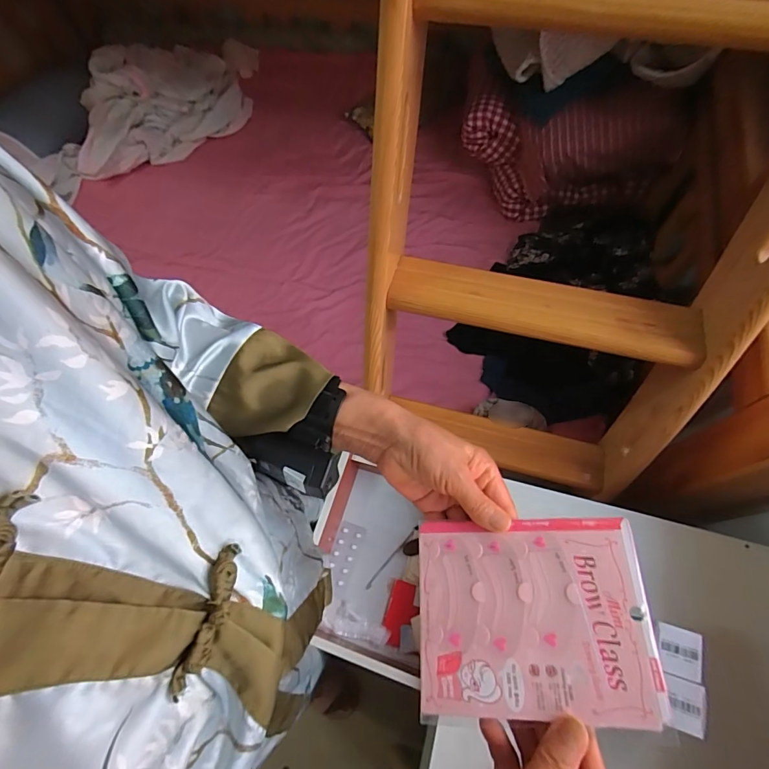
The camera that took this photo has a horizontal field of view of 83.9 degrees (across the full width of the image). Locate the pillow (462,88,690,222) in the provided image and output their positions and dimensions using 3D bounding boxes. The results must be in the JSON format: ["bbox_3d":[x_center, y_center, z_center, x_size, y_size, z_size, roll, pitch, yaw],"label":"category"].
[{"bbox_3d":[0.424,-0.573,1.062,0.487,0.302,0.164,26,70,12],"label":"pillow"}]

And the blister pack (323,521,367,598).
[{"bbox_3d":[-0.068,0.278,0.687,0.050,0.008,0.107,23,69,11],"label":"blister pack"}]

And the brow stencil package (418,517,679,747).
[{"bbox_3d":[0.104,0.166,0.310,0.157,0.004,0.128,-5,63,13],"label":"brow stencil package"}]

